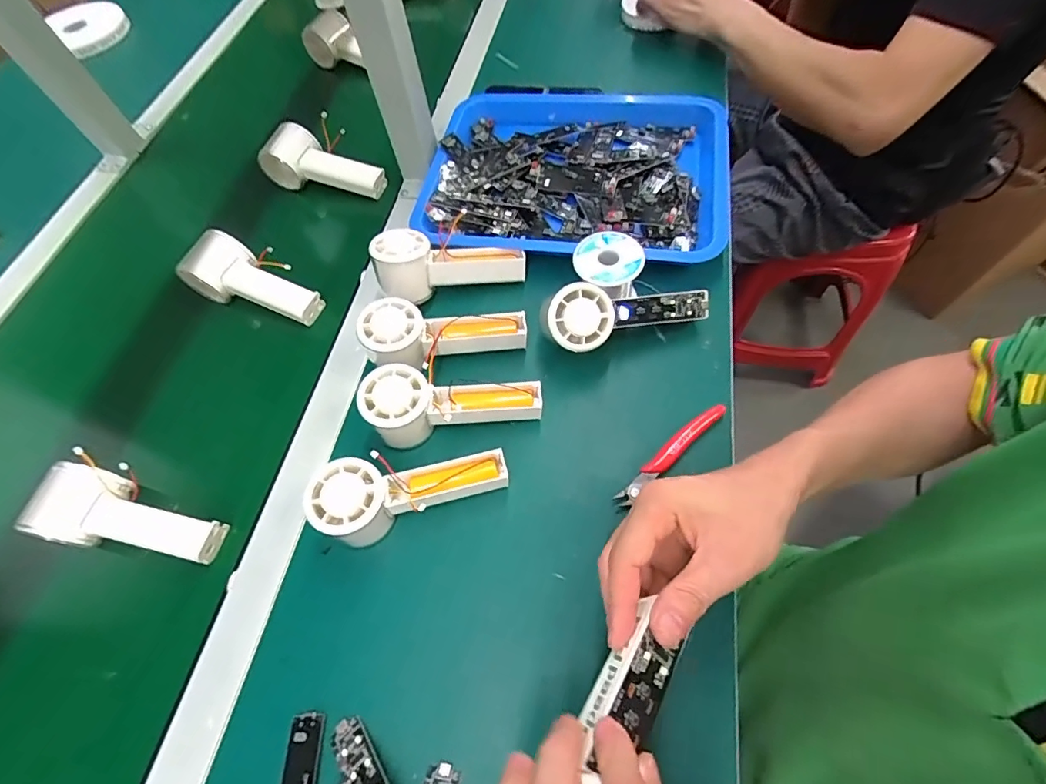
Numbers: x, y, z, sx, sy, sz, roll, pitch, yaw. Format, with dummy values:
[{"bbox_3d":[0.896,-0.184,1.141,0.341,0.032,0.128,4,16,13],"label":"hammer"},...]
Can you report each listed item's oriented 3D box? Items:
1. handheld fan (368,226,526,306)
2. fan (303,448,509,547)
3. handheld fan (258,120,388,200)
[{"bbox_3d":[-0.075,-0.126,0.487,0.146,0.058,0.051,0,61,-10],"label":"handheld fan"},{"bbox_3d":[-0.088,0.073,0.382,0.148,0.055,0.061,-22,63,-7],"label":"fan"},{"bbox_3d":[-0.252,-0.277,0.585,0.161,0.044,0.059,23,66,16],"label":"handheld fan"}]

